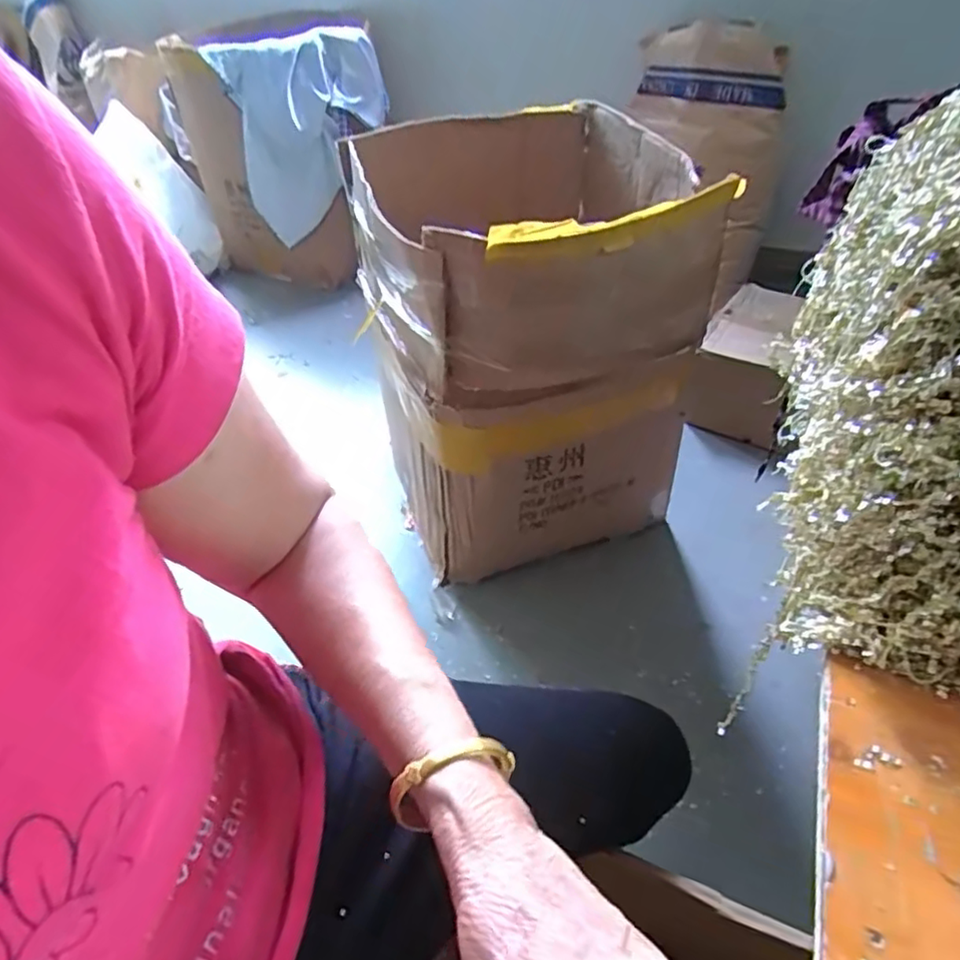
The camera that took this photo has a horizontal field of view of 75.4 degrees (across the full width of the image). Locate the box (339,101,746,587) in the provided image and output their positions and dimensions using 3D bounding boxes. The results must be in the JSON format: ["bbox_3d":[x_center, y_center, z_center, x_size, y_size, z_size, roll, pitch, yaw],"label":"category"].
[{"bbox_3d":[0.007,-0.313,1.147,0.439,0.589,0.814,-17,46,-12],"label":"box"}]

